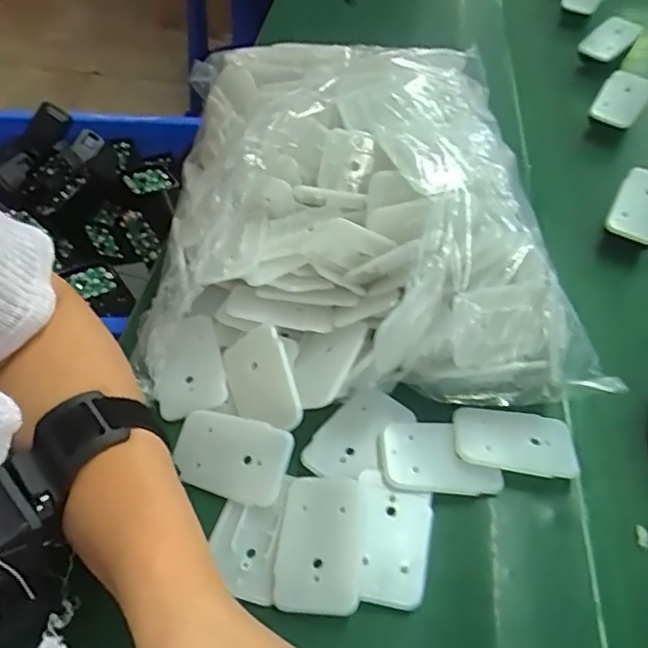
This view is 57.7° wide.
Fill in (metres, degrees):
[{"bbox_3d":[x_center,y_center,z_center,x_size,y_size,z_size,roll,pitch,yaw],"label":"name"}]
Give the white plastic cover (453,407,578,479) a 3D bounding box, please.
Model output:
[{"bbox_3d":[0.109,0.069,0.341,0.066,0.012,0.039,11,50,8],"label":"white plastic cover"}]

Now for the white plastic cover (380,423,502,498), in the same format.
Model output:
[{"bbox_3d":[0.066,0.076,0.336,0.066,0.007,0.041,1,50,-1],"label":"white plastic cover"}]

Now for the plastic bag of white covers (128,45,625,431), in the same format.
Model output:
[{"bbox_3d":[0.011,-0.079,0.407,0.268,0.120,0.283,-2,50,-4],"label":"plastic bag of white covers"}]

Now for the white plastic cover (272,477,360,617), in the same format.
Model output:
[{"bbox_3d":[-0.003,0.112,0.305,0.042,0.008,0.068,3,50,1],"label":"white plastic cover"}]

